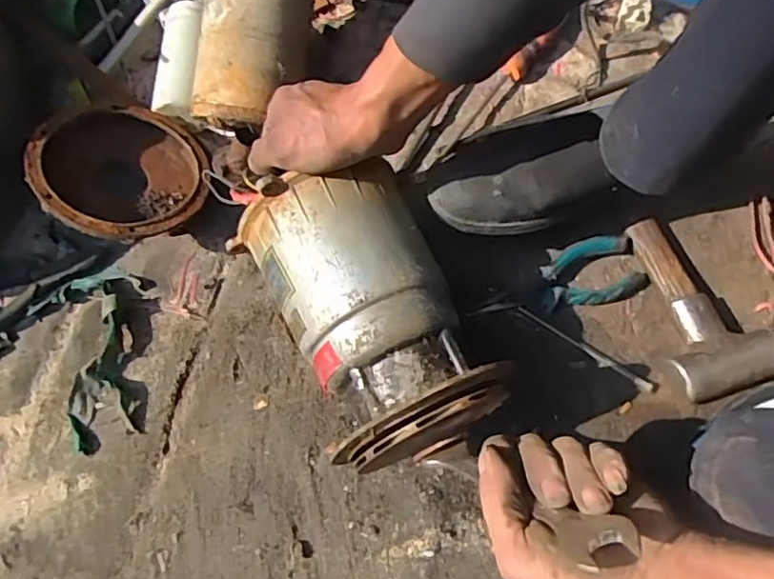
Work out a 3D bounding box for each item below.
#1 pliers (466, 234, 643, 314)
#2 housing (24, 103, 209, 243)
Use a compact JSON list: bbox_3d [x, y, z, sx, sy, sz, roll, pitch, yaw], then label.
[{"bbox_3d":[0.154,-0.007,0.550,0.155,0.017,0.057,-14,73,-5],"label":"pliers"},{"bbox_3d":[-0.243,-0.108,0.558,0.145,0.035,0.152,16,52,-22],"label":"housing"}]

